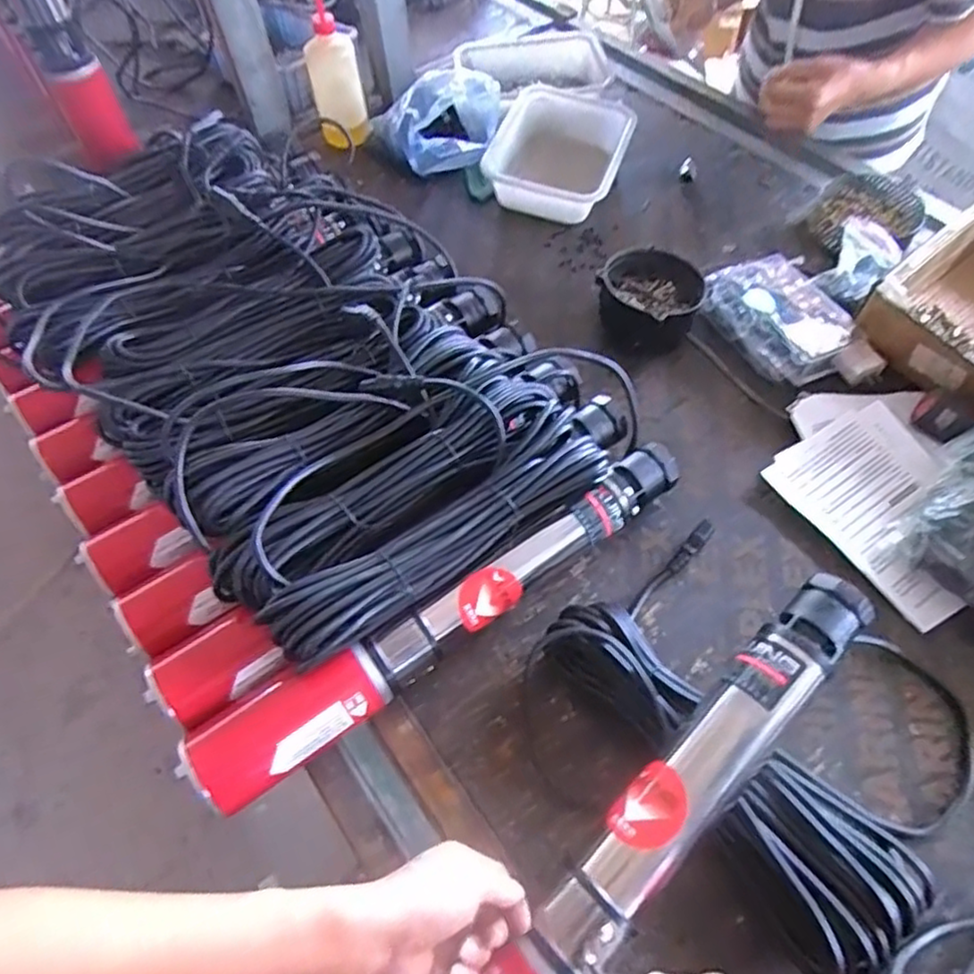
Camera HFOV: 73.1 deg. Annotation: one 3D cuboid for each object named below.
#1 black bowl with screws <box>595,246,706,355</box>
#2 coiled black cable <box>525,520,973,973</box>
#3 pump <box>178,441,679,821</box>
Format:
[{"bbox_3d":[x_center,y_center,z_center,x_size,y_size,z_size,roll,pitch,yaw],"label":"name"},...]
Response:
[{"bbox_3d":[0.203,-0.236,0.836,0.123,0.067,0.123,-1,58,2],"label":"black bowl with screws"},{"bbox_3d":[0.246,0.182,0.574,0.270,0.066,0.337,-39,64,-20],"label":"coiled black cable"},{"bbox_3d":[-0.022,0.113,0.619,0.523,0.078,0.075,-32,62,-16],"label":"pump"}]

